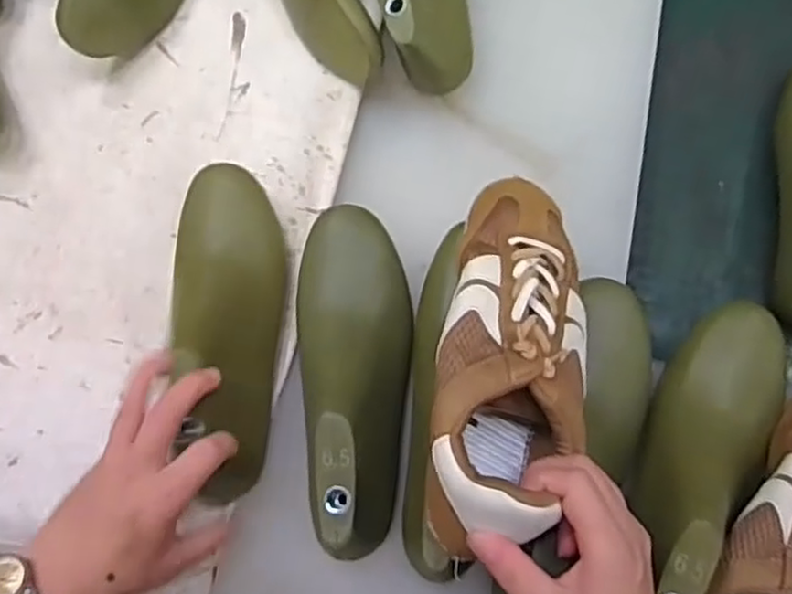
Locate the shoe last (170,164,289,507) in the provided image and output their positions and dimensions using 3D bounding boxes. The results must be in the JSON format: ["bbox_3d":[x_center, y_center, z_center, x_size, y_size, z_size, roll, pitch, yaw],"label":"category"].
[{"bbox_3d":[-0.116,0.011,0.482,0.074,0.077,0.233,-5,71,-1],"label":"shoe last"}]

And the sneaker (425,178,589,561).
[{"bbox_3d":[0.069,0.031,0.413,0.083,0.074,0.219,12,65,5],"label":"sneaker"}]

